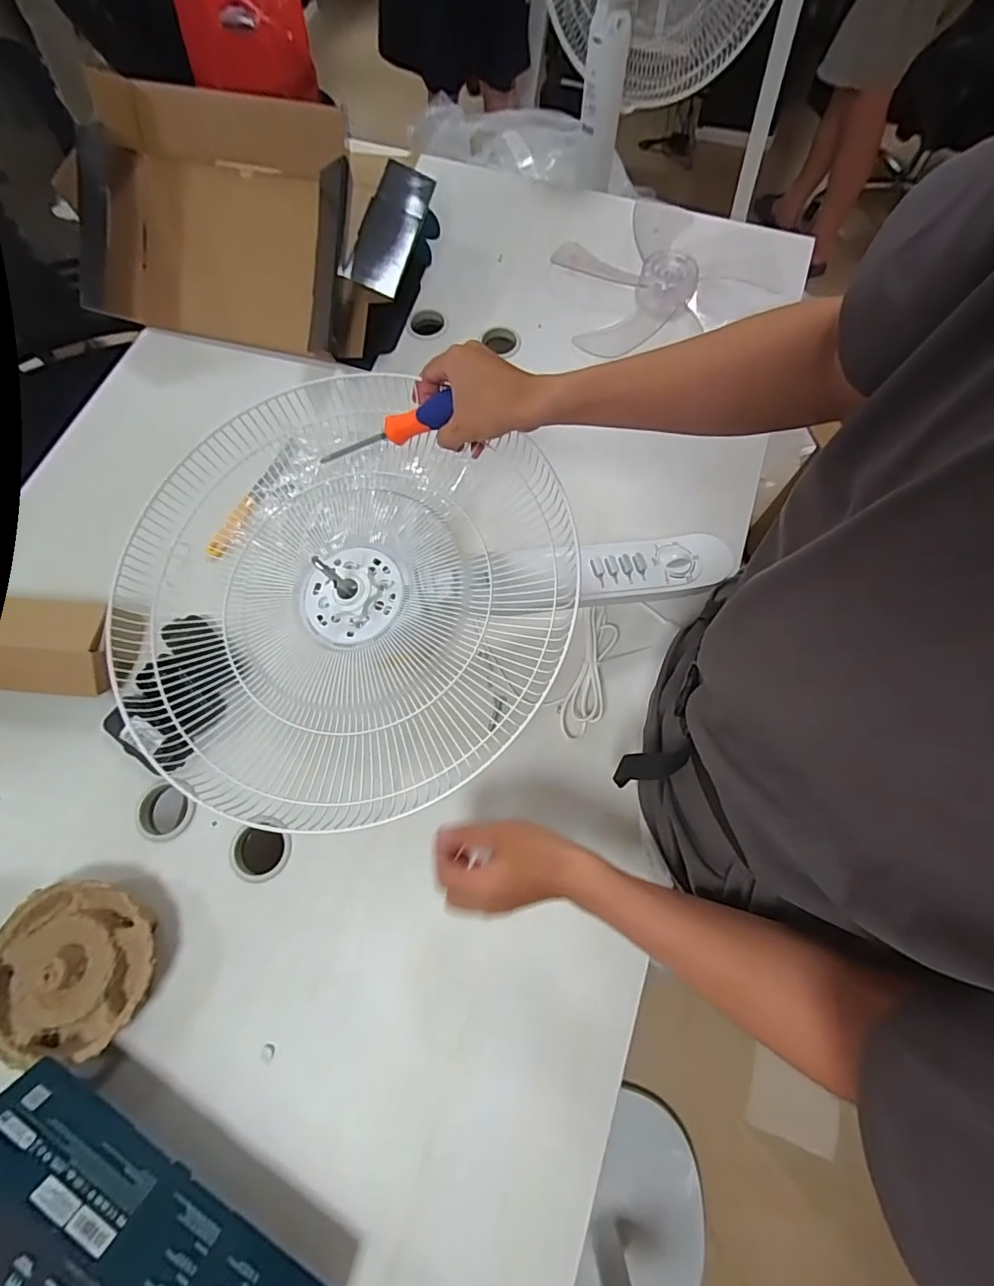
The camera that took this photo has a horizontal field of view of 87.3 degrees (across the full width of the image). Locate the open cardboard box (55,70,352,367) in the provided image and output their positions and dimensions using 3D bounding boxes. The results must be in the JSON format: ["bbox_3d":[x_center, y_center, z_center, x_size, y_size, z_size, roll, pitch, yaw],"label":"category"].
[{"bbox_3d":[-0.422,-0.619,0.780,0.374,0.305,0.088,3,43,-10],"label":"open cardboard box"}]

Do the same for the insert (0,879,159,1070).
[{"bbox_3d":[-0.427,0.328,0.531,0.159,0.055,0.152,0,70,1],"label":"insert"}]

